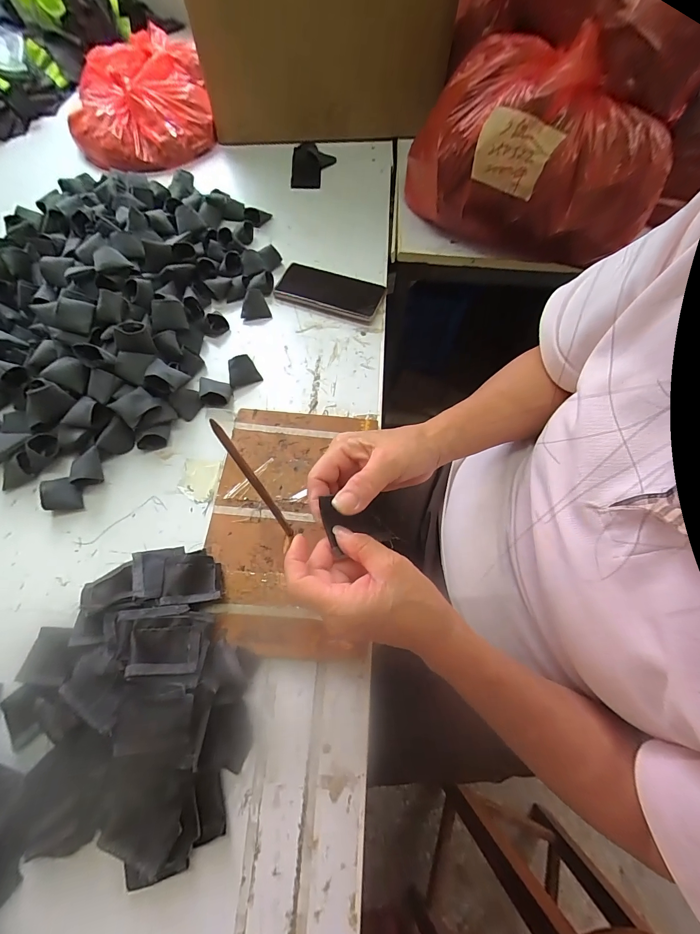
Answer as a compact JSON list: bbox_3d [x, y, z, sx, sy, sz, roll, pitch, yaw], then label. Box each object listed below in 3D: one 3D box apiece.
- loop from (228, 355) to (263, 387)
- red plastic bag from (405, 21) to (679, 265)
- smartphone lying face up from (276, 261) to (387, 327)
[{"bbox_3d":[-0.144,-0.128,0.480,0.040,0.026,0.030,-23,69,-12],"label":"loop"},{"bbox_3d":[0.256,-0.444,0.516,0.349,0.181,0.180,39,70,16],"label":"red plastic bag"},{"bbox_3d":[-0.033,-0.266,0.546,0.157,0.012,0.081,20,67,6],"label":"smartphone lying face up"}]

